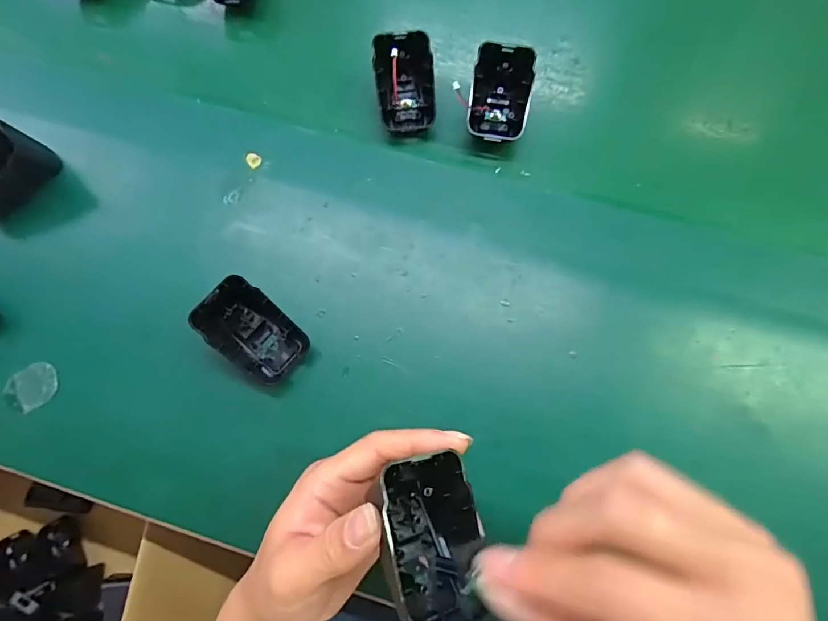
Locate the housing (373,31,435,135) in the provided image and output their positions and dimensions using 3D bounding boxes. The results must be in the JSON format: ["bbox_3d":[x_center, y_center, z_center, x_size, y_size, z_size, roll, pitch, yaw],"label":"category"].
[{"bbox_3d":[-0.007,-0.173,0.347,0.042,0.021,0.069,-7,110,-3],"label":"housing"}]

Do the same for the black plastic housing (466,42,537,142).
[{"bbox_3d":[0.066,-0.165,0.345,0.044,0.029,0.065,10,110,1],"label":"black plastic housing"}]

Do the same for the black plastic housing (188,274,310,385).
[{"bbox_3d":[-0.105,0.014,0.295,0.058,0.040,0.045,41,79,11],"label":"black plastic housing"}]

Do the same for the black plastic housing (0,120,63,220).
[{"bbox_3d":[-0.299,-0.101,0.325,0.070,0.042,0.046,-40,78,-10],"label":"black plastic housing"}]

